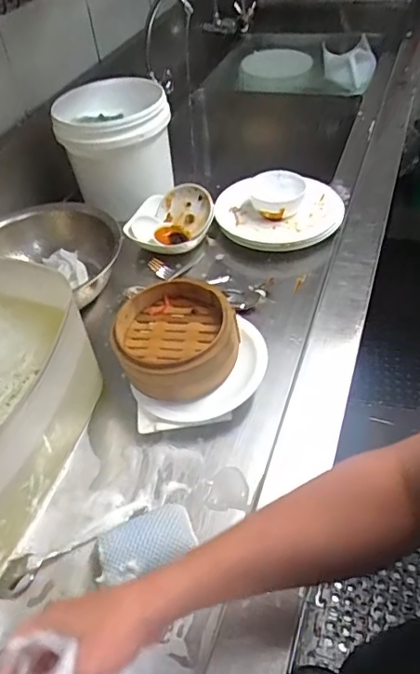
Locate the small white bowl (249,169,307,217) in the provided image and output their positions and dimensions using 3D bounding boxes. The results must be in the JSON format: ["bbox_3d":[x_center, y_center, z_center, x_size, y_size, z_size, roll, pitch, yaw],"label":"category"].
[{"bbox_3d":[0.125,-0.261,0.969,0.100,0.058,0.102,-3,46,3],"label":"small white bowl"}]

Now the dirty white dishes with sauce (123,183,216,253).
[{"bbox_3d":[-0.071,-0.216,0.959,0.153,0.062,0.140,-3,46,3],"label":"dirty white dishes with sauce"}]

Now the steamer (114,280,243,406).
[{"bbox_3d":[-0.047,0.001,0.701,0.157,0.068,0.159,-3,46,3],"label":"steamer"}]

